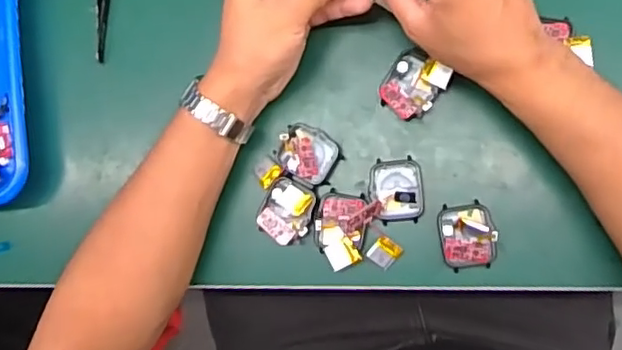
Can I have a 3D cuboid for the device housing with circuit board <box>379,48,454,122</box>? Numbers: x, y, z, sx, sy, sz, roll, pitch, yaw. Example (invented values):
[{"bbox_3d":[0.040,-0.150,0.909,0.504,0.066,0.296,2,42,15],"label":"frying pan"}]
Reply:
[{"bbox_3d":[0.076,-0.067,0.453,0.043,0.017,0.047,40,91,9],"label":"device housing with circuit board"}]

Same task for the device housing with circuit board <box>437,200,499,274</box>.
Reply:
[{"bbox_3d":[0.114,0.045,0.439,0.039,0.016,0.047,-9,84,7],"label":"device housing with circuit board"}]

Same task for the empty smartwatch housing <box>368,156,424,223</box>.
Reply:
[{"bbox_3d":[0.065,0.012,0.453,0.039,0.008,0.046,-4,84,8],"label":"empty smartwatch housing"}]

